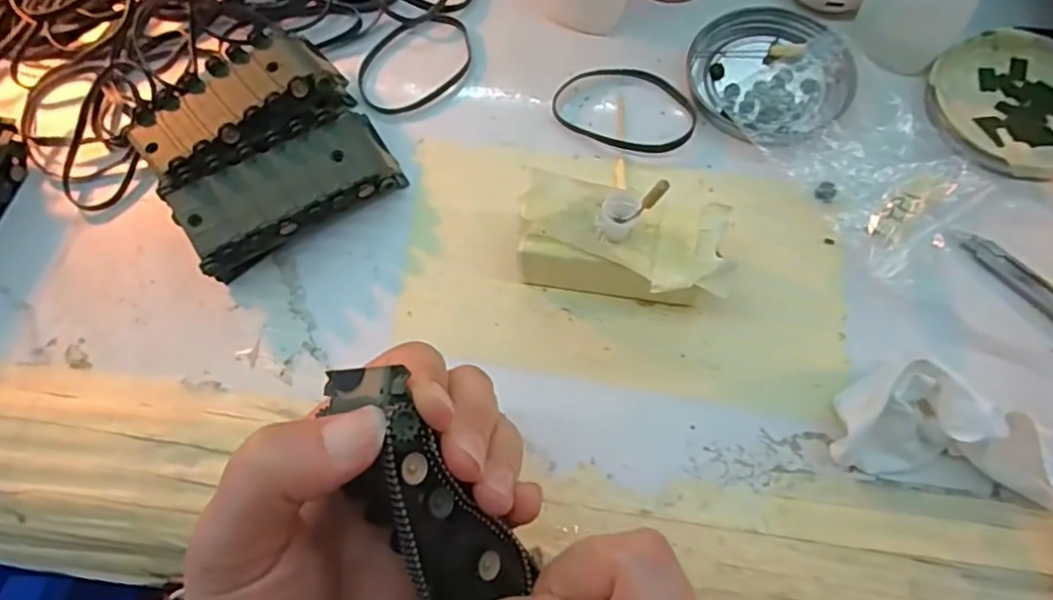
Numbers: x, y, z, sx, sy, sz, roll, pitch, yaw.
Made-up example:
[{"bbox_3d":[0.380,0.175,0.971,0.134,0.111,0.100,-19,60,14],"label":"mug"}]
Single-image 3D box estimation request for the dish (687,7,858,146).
[{"bbox_3d":[0.120,-0.112,0.316,0.076,0.009,0.080,0,68,1],"label":"dish"}]

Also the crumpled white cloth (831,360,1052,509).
[{"bbox_3d":[0.158,0.049,0.232,0.081,0.039,0.035,11,68,5],"label":"crumpled white cloth"}]

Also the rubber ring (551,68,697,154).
[{"bbox_3d":[0.049,-0.096,0.316,0.070,0.004,0.046,19,69,9],"label":"rubber ring"}]

